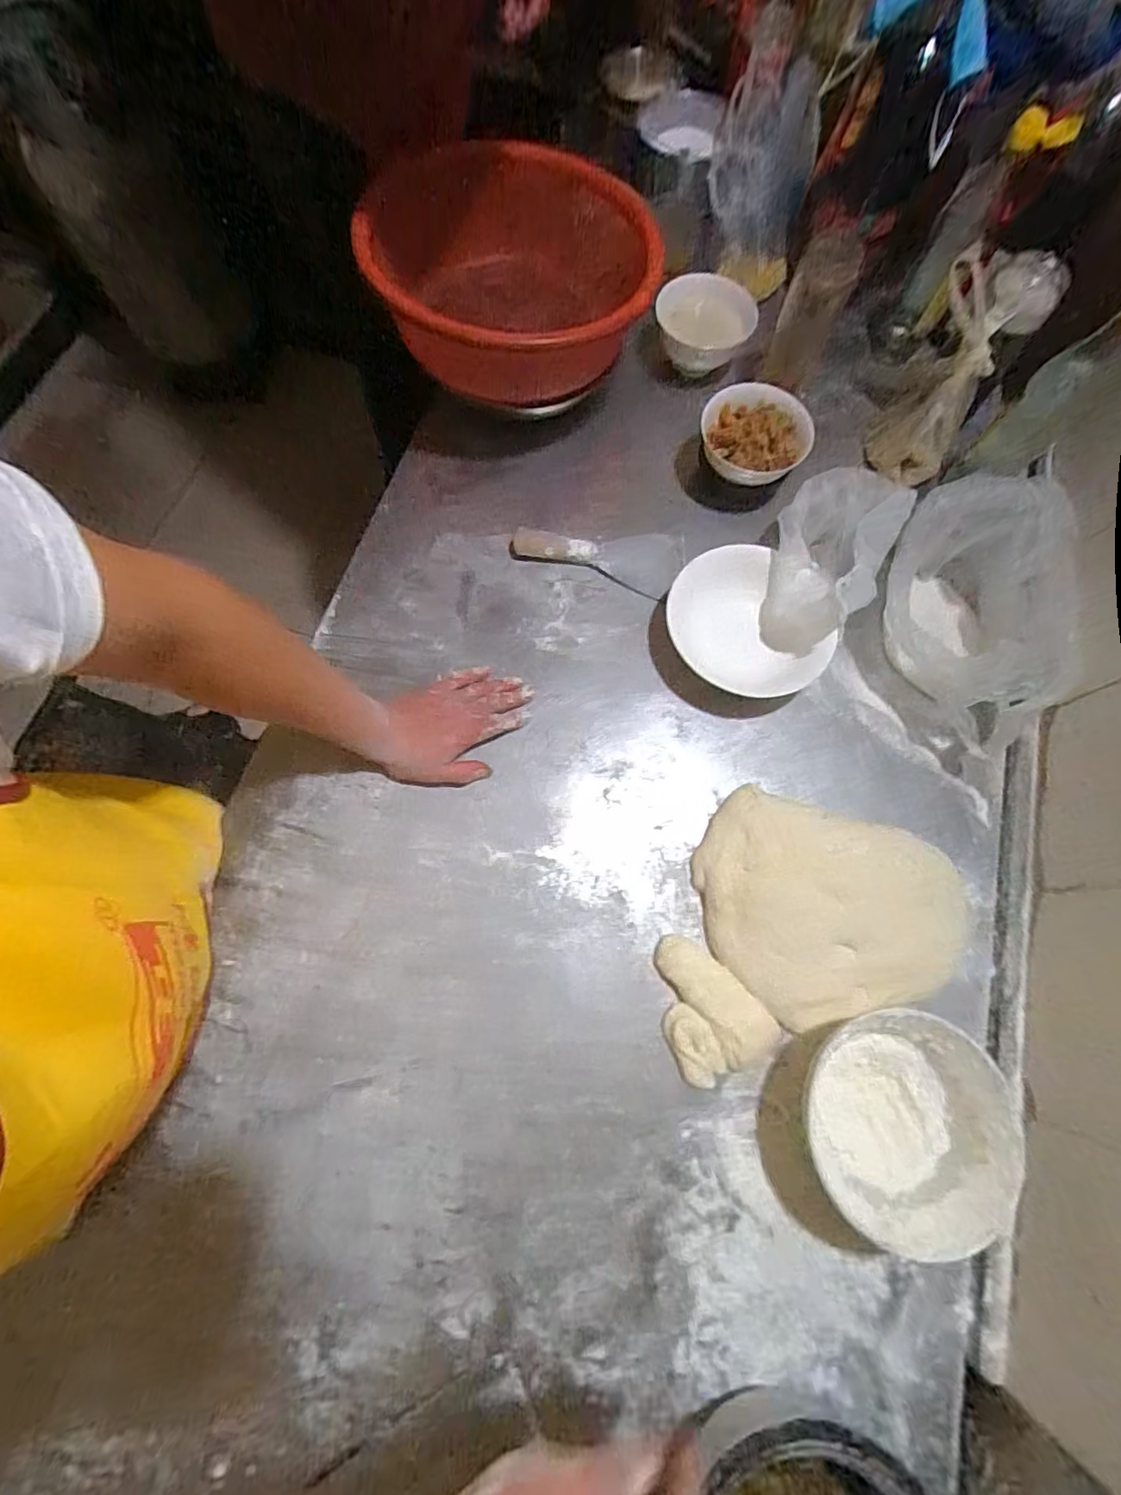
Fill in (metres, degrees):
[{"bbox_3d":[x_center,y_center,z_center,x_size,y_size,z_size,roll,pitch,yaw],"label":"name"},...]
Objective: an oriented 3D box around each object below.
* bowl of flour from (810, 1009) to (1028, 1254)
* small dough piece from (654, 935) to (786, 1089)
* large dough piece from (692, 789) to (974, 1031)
[{"bbox_3d":[0.282,0.314,0.489,0.157,0.082,0.167,24,73,5],"label":"bowl of flour"},{"bbox_3d":[0.138,0.238,0.534,0.095,0.030,0.127,-22,75,-9],"label":"small dough piece"},{"bbox_3d":[0.255,0.163,0.554,0.253,0.042,0.209,17,73,3],"label":"large dough piece"}]

